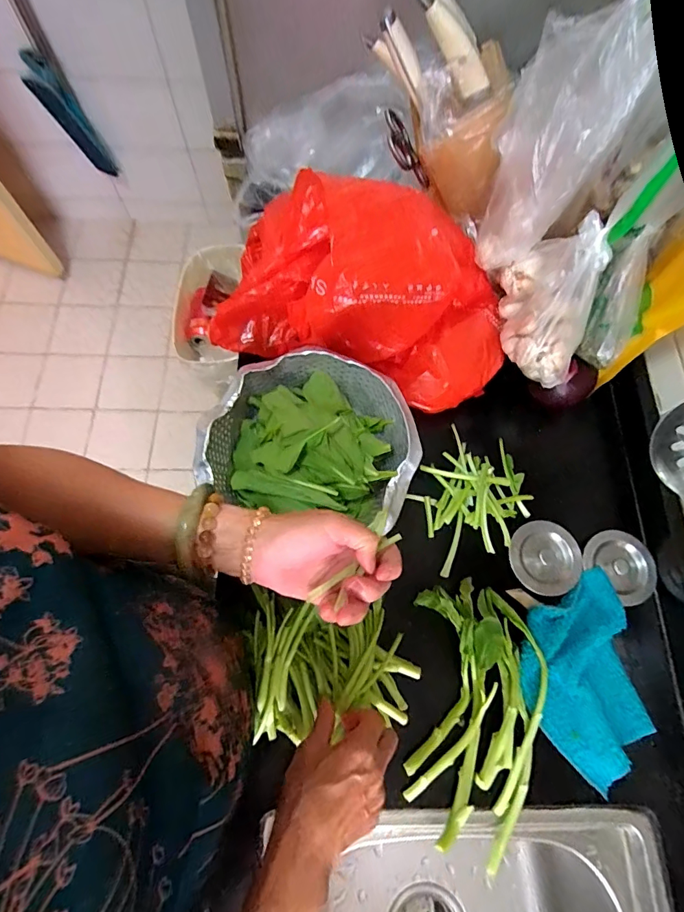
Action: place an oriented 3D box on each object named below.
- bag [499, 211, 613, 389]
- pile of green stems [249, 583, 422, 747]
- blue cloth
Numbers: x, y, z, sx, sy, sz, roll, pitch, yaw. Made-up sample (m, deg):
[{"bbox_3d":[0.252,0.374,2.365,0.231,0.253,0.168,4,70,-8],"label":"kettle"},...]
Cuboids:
[{"bbox_3d":[0.224,-0.156,0.464,0.061,0.124,0.136,-7,71,-4],"label":"bag"},{"bbox_3d":[-0.015,0.228,0.473,0.178,0.053,0.139,6,71,0],"label":"pile of green stems"},{"bbox_3d":[0.265,0.243,0.494,0.130,0.020,0.207,-3,71,-3],"label":"blue cloth"}]

